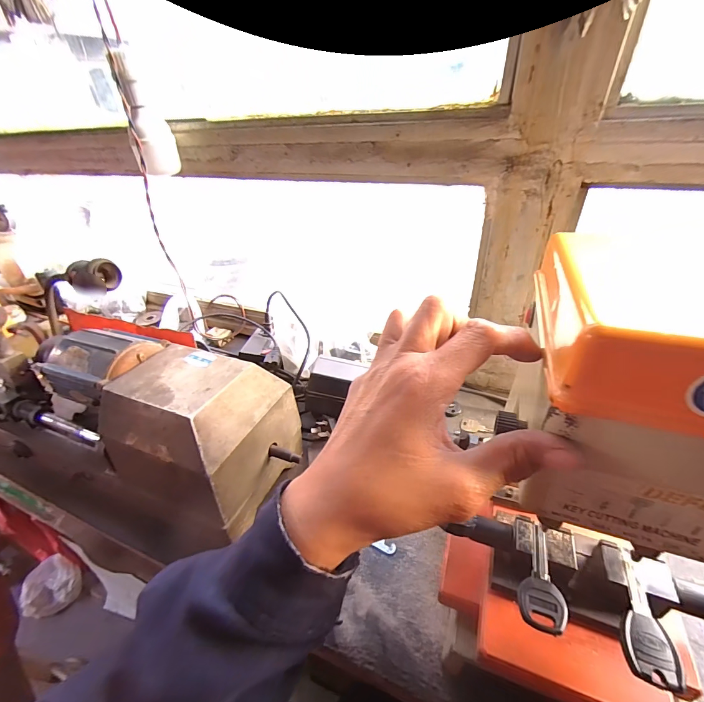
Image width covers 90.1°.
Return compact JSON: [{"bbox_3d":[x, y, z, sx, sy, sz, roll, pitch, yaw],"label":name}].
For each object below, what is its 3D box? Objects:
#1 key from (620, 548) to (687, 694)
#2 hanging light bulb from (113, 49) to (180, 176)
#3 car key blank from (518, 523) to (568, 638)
[{"bbox_3d":[0.174,0.155,0.211,0.026,0.009,0.072,13,41,22],"label":"key"},{"bbox_3d":[-0.276,-0.306,0.472,0.055,0.131,0.045,-18,39,-16],"label":"hanging light bulb"},{"bbox_3d":[0.125,0.145,0.229,0.026,0.005,0.064,14,41,23],"label":"car key blank"}]

